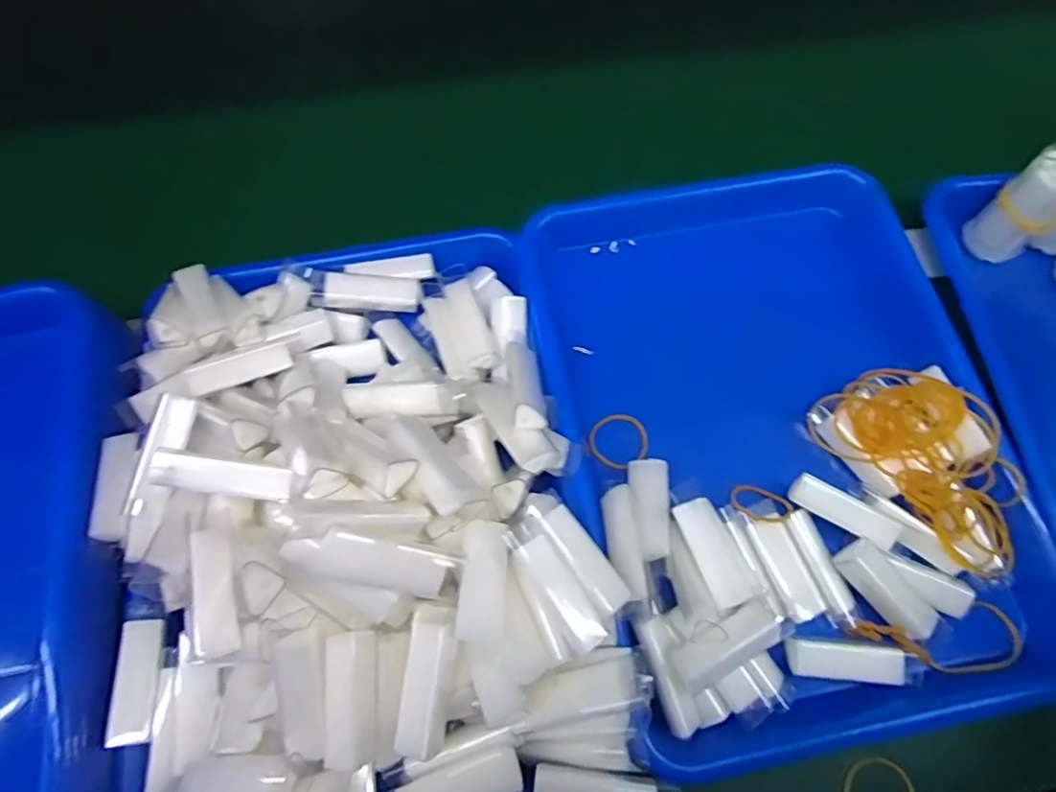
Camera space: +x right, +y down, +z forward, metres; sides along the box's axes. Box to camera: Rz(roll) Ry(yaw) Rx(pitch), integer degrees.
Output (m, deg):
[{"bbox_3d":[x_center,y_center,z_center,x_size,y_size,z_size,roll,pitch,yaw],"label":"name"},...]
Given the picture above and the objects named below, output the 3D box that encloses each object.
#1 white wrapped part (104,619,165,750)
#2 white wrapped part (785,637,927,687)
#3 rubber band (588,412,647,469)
[{"bbox_3d":[-0.190,0.138,0.285,0.017,0.007,0.055,-4,70,-1],"label":"white wrapped part"},{"bbox_3d":[0.169,0.137,0.303,0.069,0.011,0.018,4,70,2],"label":"white wrapped part"},{"bbox_3d":[0.055,0.027,0.358,0.035,0.005,0.033,0,70,1],"label":"rubber band"}]

